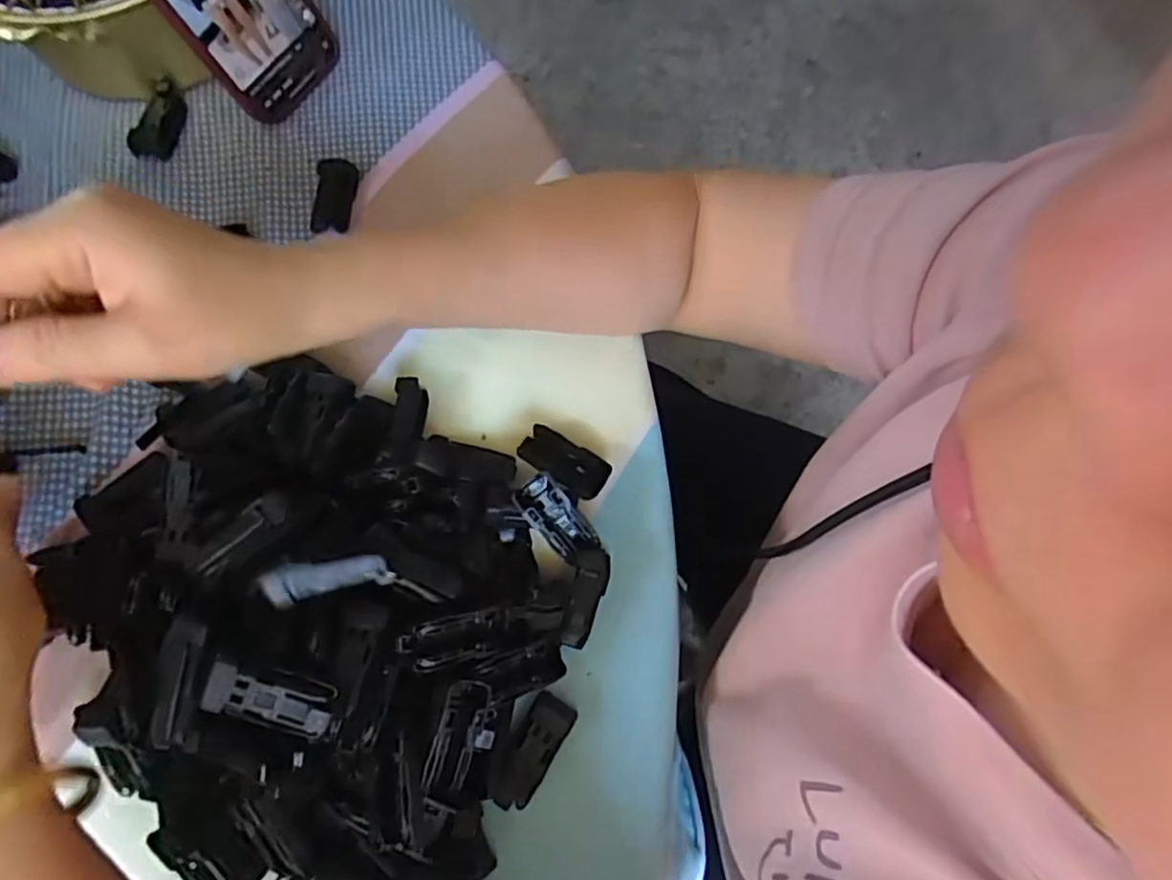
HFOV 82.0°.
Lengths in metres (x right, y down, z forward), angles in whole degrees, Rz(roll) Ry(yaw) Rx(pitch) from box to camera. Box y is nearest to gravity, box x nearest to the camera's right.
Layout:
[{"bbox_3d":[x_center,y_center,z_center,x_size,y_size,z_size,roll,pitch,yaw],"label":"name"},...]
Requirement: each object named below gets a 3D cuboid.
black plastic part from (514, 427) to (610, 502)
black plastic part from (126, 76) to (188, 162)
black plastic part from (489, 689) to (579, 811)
[{"bbox_3d":[-0.012,0.011,0.344,0.047,0.013,0.020,31,73,9],"label":"black plastic part"},{"bbox_3d":[-0.260,-0.193,0.408,0.021,0.016,0.048,2,71,0],"label":"black plastic part"},{"bbox_3d":[-0.024,0.136,0.295,0.021,0.009,0.047,30,73,9],"label":"black plastic part"}]

